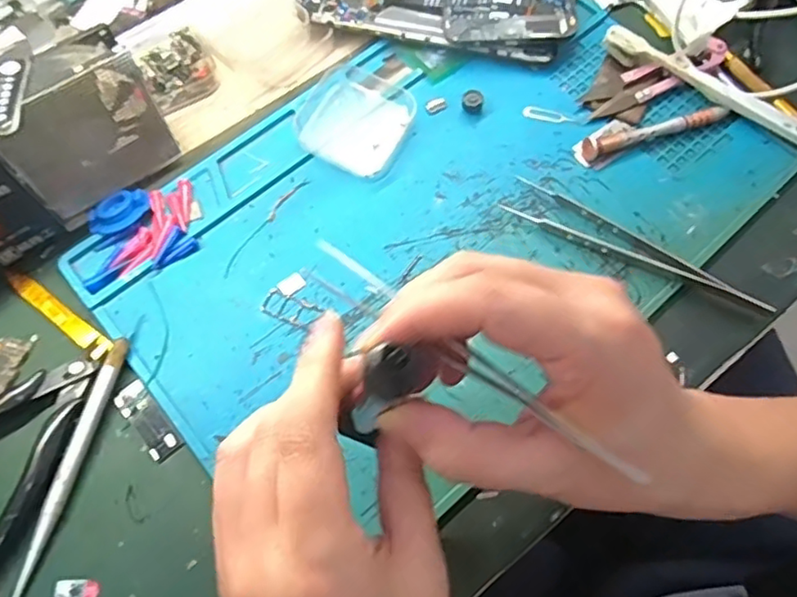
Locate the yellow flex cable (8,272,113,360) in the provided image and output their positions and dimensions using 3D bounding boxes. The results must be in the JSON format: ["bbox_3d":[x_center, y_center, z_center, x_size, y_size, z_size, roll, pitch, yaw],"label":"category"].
[{"bbox_3d":[-0.189,0.009,0.335,0.079,0.004,0.011,35,72,14],"label":"yellow flex cable"}]

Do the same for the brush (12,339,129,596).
[{"bbox_3d":[-0.165,0.080,0.301,0.015,0.007,0.125,13,69,6],"label":"brush"}]

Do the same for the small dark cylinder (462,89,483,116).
[{"bbox_3d":[0.047,-0.125,0.381,0.013,0.009,0.017,8,68,4],"label":"small dark cylinder"}]

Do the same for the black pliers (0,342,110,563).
[{"bbox_3d":[-0.194,0.069,0.306,0.078,0.008,0.114,33,72,13],"label":"black pliers"}]

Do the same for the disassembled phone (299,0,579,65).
[{"bbox_3d":[0.027,-0.201,0.408,0.174,0.018,0.075,11,68,5],"label":"disassembled phone"}]

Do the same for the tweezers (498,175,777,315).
[{"bbox_3d":[0.129,-0.028,0.336,0.149,0.015,0.025,33,72,13],"label":"tweezers"}]

